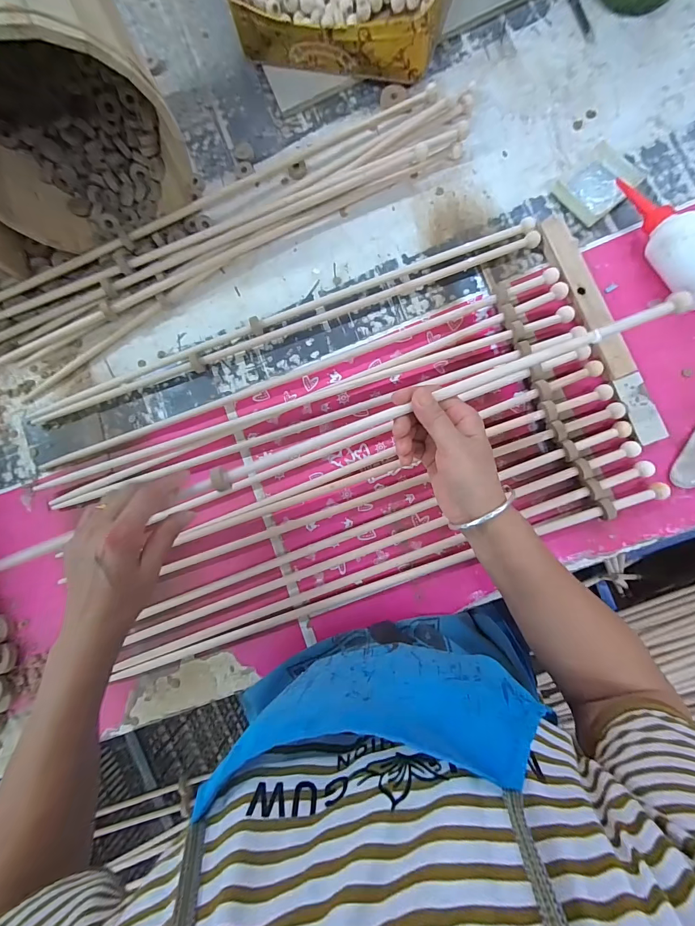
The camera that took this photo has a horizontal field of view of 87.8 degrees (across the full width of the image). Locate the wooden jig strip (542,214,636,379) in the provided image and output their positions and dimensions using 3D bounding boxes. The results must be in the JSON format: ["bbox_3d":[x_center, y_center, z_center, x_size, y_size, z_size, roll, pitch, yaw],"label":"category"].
[{"bbox_3d":[0.284,-0.201,0.430,0.033,0.009,0.213,-19,84,14],"label":"wooden jig strip"}]

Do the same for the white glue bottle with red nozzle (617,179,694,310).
[{"bbox_3d":[0.363,-0.257,0.407,0.049,0.061,0.178,-29,82,3],"label":"white glue bottle with red nozzle"}]

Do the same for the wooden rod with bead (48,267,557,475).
[{"bbox_3d":[-0.080,-0.116,0.469,0.704,0.020,0.021,-19,83,4],"label":"wooden rod with bead"}]

